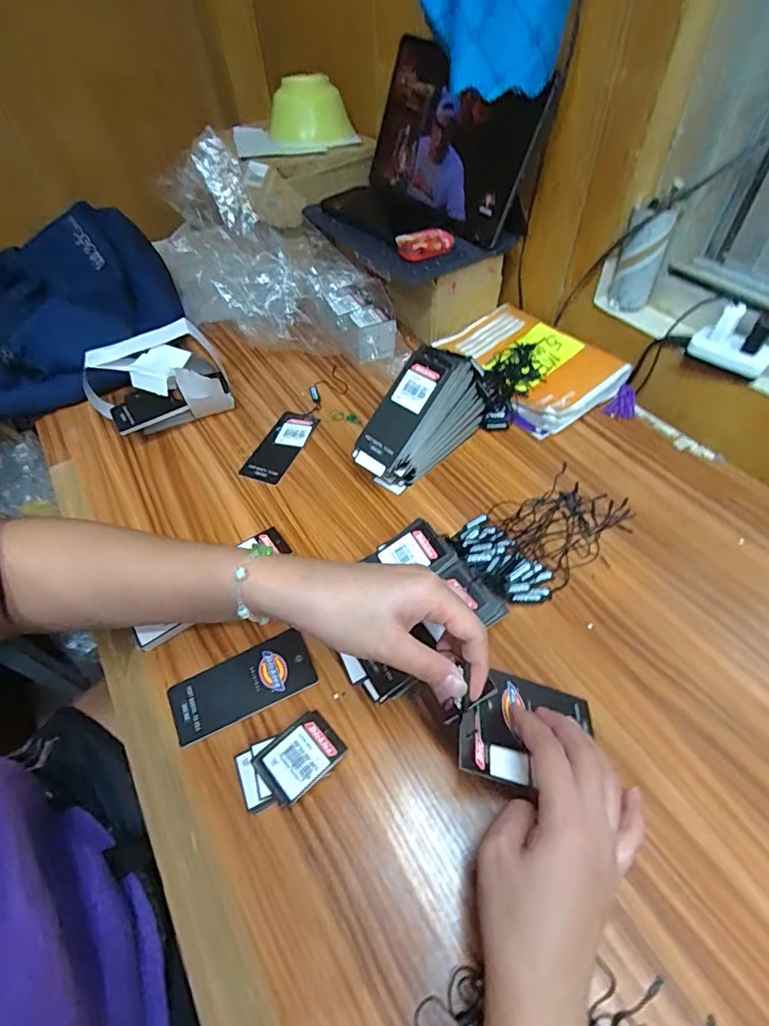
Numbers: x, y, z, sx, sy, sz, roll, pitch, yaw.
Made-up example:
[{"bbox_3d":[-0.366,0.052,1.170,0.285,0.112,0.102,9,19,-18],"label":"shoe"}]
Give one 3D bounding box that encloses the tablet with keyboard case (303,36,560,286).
[{"bbox_3d":[0.029,-0.427,0.594,0.172,0.154,0.270,-27,55,-19],"label":"tablet with keyboard case"}]

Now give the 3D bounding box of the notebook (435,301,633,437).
[{"bbox_3d":[0.172,-0.187,0.605,0.142,0.032,0.211,-30,55,-20],"label":"notebook"}]

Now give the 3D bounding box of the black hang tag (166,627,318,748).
[{"bbox_3d":[-0.111,0.133,0.377,0.107,0.004,0.052,-22,53,-15],"label":"black hang tag"}]

